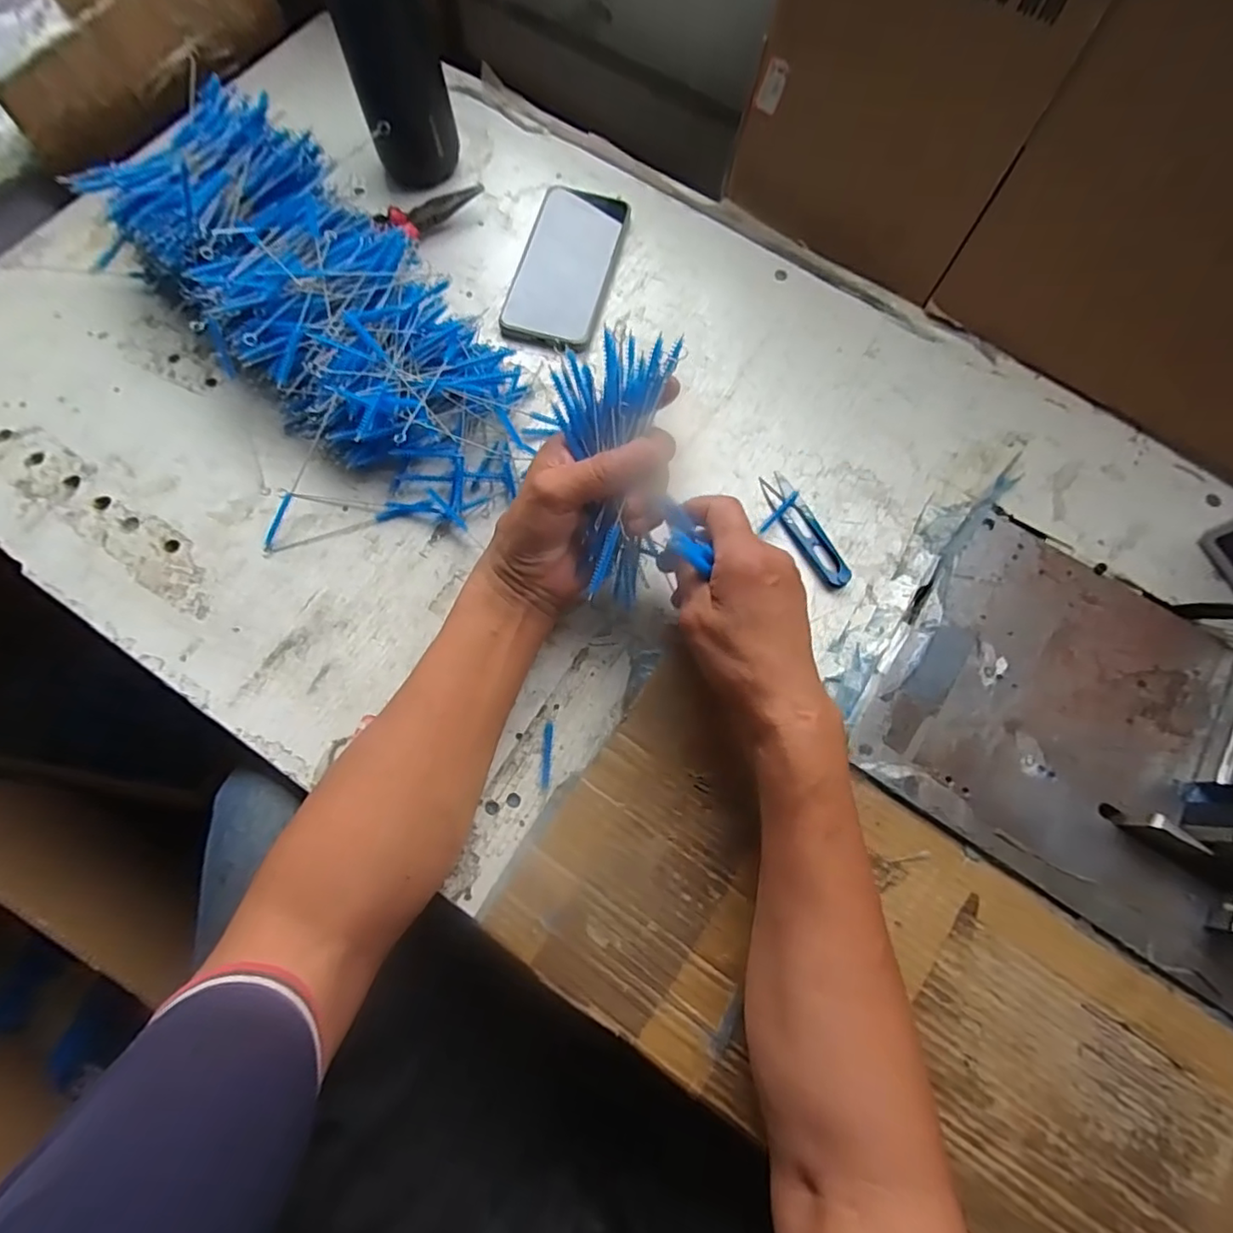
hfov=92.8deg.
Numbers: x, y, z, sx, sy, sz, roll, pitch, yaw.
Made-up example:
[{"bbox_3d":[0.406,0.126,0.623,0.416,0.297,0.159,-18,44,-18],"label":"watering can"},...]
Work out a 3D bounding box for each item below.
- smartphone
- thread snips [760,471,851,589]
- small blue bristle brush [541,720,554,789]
[{"bbox_3d":[-0.042,-0.303,0.504,0.079,0.013,0.162,14,73,4],"label":"smartphone"},{"bbox_3d":[0.142,-0.066,0.442,0.025,0.009,0.101,-20,74,-7],"label":"thread snips"},{"bbox_3d":[-0.046,0.092,0.390,0.006,0.004,0.044,2,72,0],"label":"small blue bristle brush"}]

